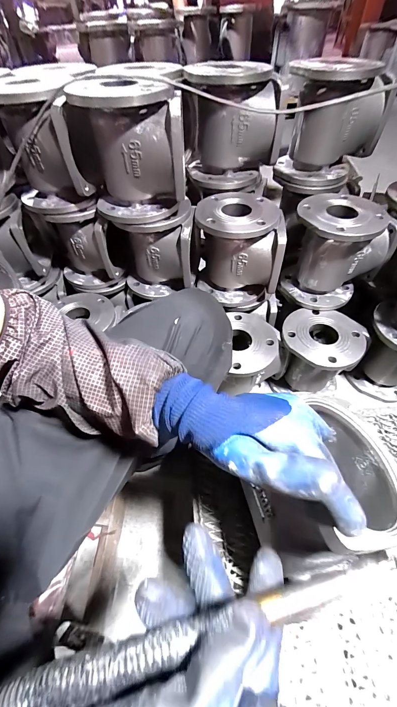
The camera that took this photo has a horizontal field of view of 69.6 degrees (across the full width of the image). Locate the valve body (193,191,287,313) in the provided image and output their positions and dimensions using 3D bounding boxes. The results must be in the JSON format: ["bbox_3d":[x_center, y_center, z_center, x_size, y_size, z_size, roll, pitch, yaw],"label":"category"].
[{"bbox_3d":[0.087,-0.236,0.678,0.177,0.204,0.174,-7,52,-4],"label":"valve body"}]

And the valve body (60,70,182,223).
[{"bbox_3d":[-0.133,-0.373,0.536,0.159,0.190,0.188,-20,53,-13],"label":"valve body"}]

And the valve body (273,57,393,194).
[{"bbox_3d":[0.283,-0.479,0.616,0.195,0.211,0.226,21,55,17],"label":"valve body"}]

